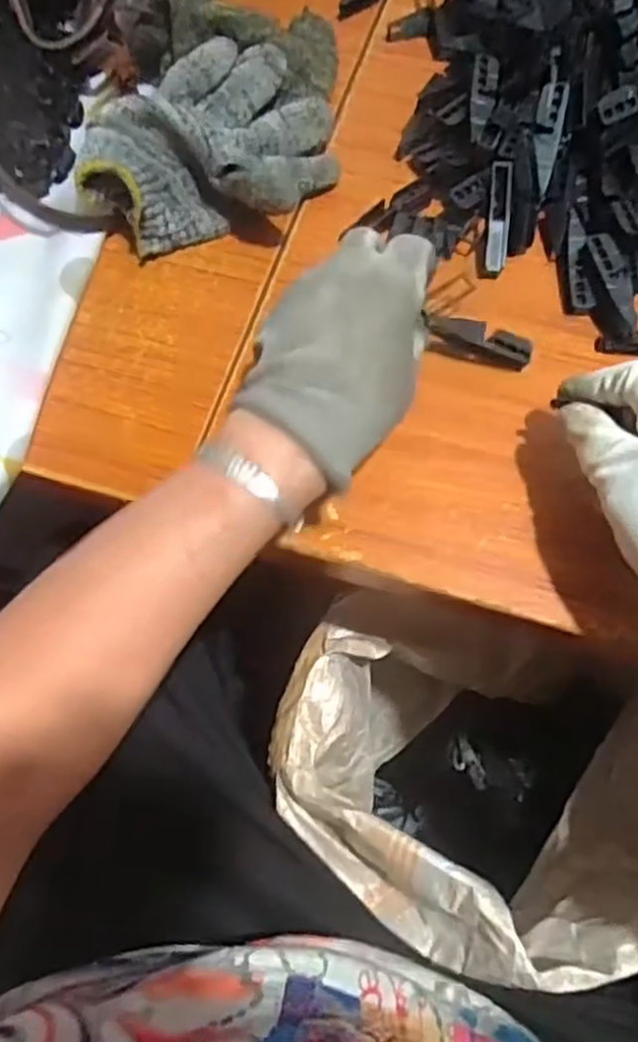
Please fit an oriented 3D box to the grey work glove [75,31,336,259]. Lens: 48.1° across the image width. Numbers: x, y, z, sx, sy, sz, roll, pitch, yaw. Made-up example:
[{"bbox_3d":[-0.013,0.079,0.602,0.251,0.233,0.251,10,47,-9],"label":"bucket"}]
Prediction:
[{"bbox_3d":[-0.066,-0.237,0.453,0.146,0.050,0.128,-3,70,0],"label":"grey work glove"}]

